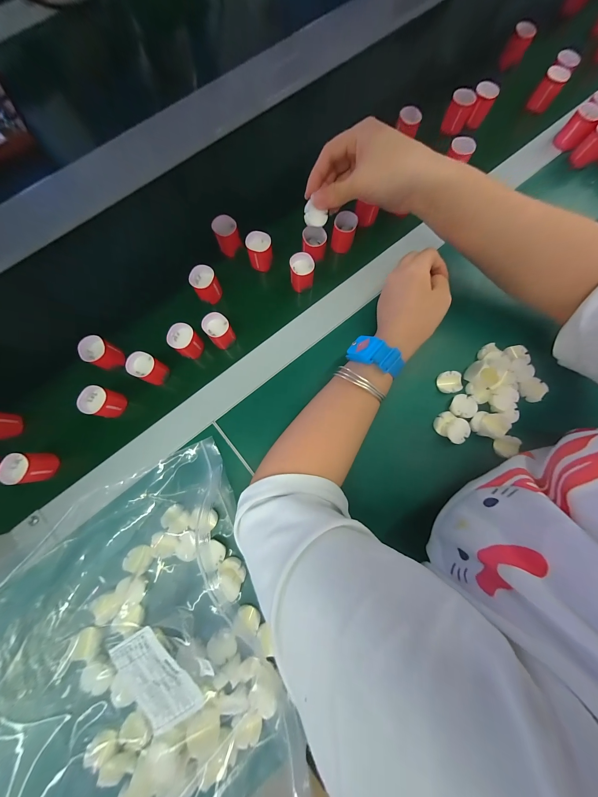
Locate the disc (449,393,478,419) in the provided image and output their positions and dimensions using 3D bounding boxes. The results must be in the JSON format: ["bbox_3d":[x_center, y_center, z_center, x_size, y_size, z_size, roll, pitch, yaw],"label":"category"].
[{"bbox_3d":[0.189,0.008,0.288,0.028,0.004,0.027,0,79,-1],"label":"disc"}]

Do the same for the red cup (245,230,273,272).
[{"bbox_3d":[-0.049,-0.186,0.321,0.030,0.031,0.031,-6,79,-2],"label":"red cup"}]

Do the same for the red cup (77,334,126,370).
[{"bbox_3d":[-0.229,-0.053,0.295,0.033,0.031,0.030,0,79,-1],"label":"red cup"}]

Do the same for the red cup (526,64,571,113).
[{"bbox_3d":[0.361,-0.449,0.367,0.029,0.037,0.024,32,80,5],"label":"red cup"}]

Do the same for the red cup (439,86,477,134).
[{"bbox_3d":[0.226,-0.408,0.359,0.030,0.031,0.037,27,80,5],"label":"red cup"}]

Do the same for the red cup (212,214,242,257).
[{"bbox_3d":[-0.091,-0.207,0.323,0.028,0.034,0.027,0,79,-1],"label":"red cup"}]

